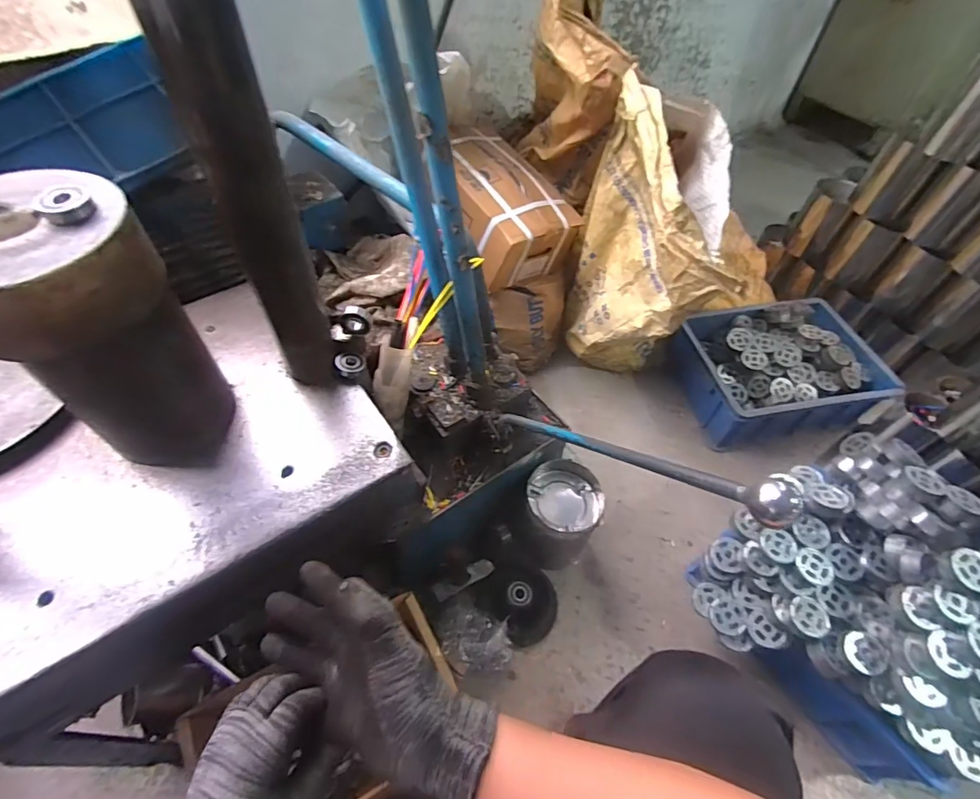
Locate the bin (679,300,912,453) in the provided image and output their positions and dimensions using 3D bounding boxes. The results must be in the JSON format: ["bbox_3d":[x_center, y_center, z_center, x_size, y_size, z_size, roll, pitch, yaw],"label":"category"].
[{"bbox_3d":[0.663,-0.073,1.136,0.427,0.136,0.315,-10,55,-11],"label":"bin"}]

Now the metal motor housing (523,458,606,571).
[{"bbox_3d":[0.119,0.202,0.848,0.122,0.167,0.126,2,54,-2],"label":"metal motor housing"}]

